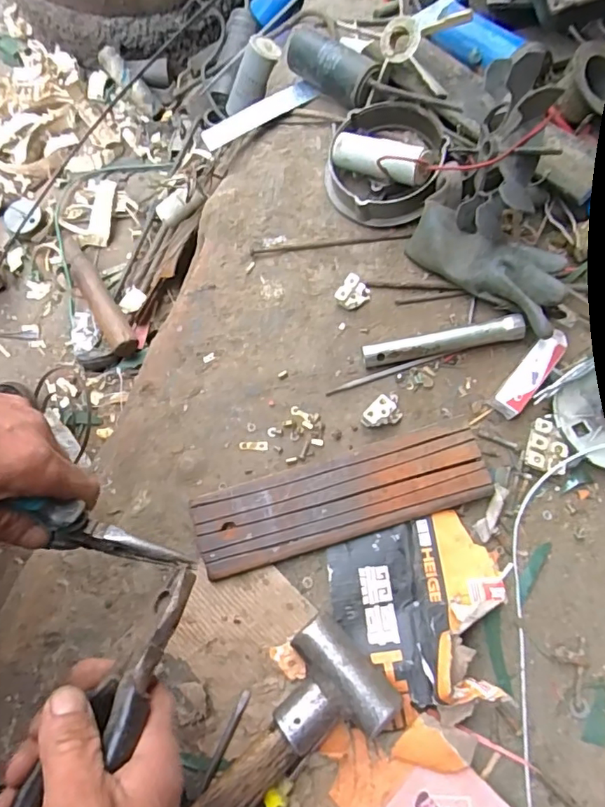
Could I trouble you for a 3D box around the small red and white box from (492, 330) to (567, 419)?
[{"bbox_3d":[0.213,-0.027,0.494,0.026,0.023,0.093,39,77,13],"label":"small red and white box"}]

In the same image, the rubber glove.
[{"bbox_3d":[0.181,-0.134,0.512,0.162,0.069,0.064,43,78,14],"label":"rubber glove"}]

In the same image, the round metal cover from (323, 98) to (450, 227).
[{"bbox_3d":[0.086,-0.251,0.552,0.111,0.046,0.120,-1,72,2],"label":"round metal cover"}]

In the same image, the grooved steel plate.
[{"bbox_3d":[0.033,0.085,0.467,0.254,0.022,0.071,-15,72,-3],"label":"grooved steel plate"}]

